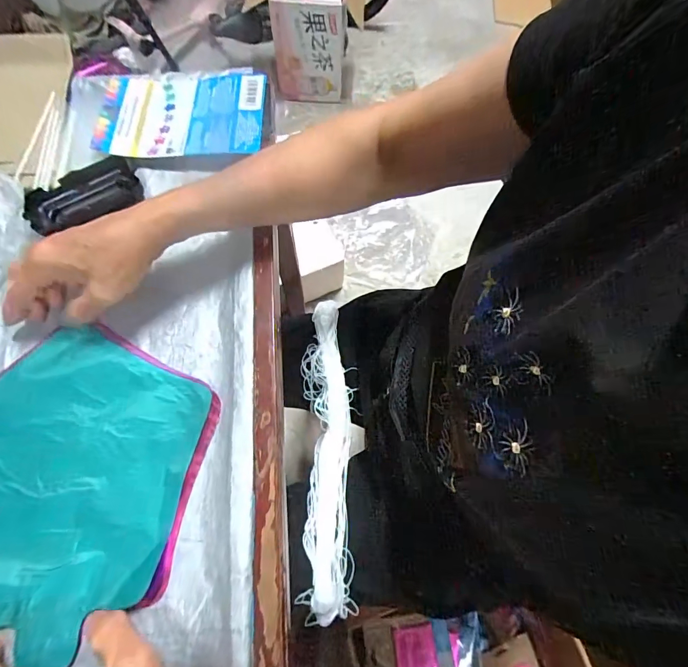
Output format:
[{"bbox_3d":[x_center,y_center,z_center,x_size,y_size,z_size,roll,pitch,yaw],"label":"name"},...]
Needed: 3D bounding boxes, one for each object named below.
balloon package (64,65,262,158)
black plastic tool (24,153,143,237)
[{"bbox_3d":[-0.204,-0.258,0.441,0.226,0.018,0.126,1,69,-2],"label":"balloon package"},{"bbox_3d":[-0.273,-0.145,0.406,0.109,0.033,0.039,-31,73,-13],"label":"black plastic tool"}]

